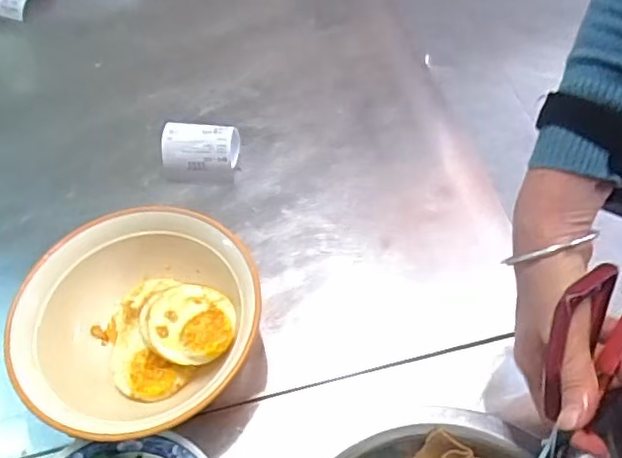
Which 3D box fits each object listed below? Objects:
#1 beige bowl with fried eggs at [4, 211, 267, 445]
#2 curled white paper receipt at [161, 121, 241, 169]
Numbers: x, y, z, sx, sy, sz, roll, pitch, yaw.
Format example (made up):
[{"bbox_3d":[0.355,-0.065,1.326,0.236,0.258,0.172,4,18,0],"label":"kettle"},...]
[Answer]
[{"bbox_3d":[-0.147,0.091,0.559,0.206,0.109,0.189,-2,55,3],"label":"beige bowl with fried eggs"},{"bbox_3d":[-0.123,-0.087,0.697,0.086,0.050,0.050,3,55,6],"label":"curled white paper receipt"}]

